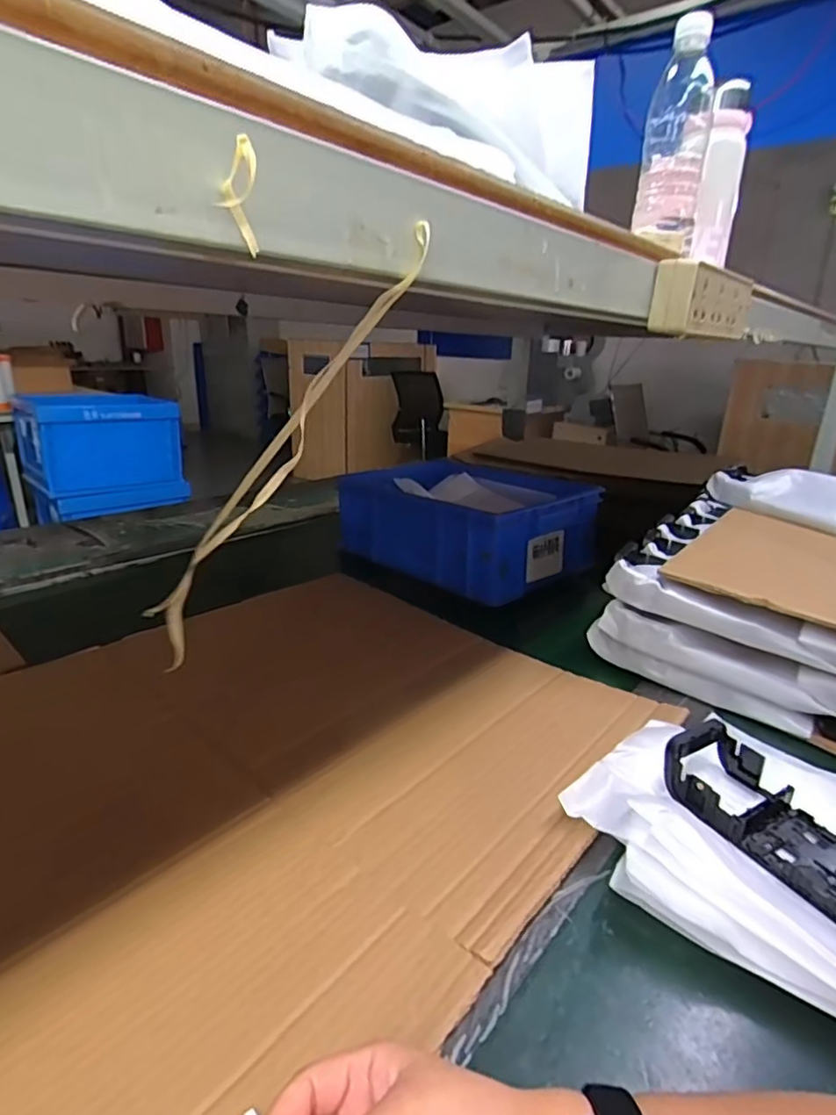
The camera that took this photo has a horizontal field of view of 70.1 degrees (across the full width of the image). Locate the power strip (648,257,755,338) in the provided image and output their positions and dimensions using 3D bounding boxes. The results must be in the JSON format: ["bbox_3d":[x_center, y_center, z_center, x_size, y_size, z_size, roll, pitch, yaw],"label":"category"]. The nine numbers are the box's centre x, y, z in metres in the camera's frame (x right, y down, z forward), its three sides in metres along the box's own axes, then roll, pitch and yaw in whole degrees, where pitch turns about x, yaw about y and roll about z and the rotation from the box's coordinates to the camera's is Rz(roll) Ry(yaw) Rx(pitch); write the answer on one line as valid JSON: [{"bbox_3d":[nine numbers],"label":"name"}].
[{"bbox_3d":[0.244,-0.215,0.506,0.034,0.050,0.170,17,24,35],"label":"power strip"}]

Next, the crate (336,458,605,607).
[{"bbox_3d":[0.077,-0.059,1.064,0.398,0.142,0.295,18,25,38],"label":"crate"}]

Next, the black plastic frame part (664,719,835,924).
[{"bbox_3d":[0.296,0.209,0.457,0.090,0.045,0.218,-10,23,-31],"label":"black plastic frame part"}]

